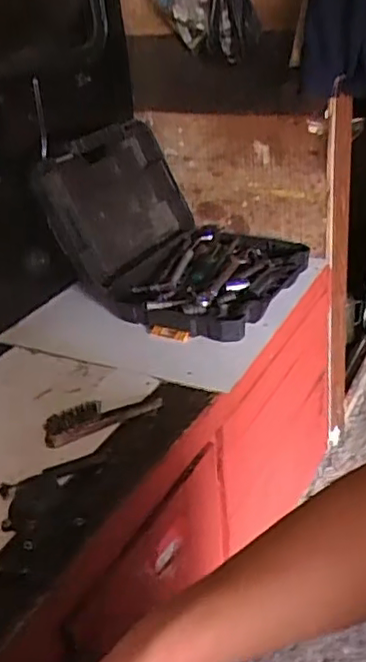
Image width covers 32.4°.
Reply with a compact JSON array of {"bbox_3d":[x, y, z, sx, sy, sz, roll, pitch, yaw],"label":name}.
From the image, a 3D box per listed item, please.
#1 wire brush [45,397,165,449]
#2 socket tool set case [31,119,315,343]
[{"bbox_3d":[-0.137,0.142,1.094,0.213,0.046,0.038,-18,30,-21],"label":"wire brush"},{"bbox_3d":[0.009,-0.238,1.438,0.470,0.371,0.449,14,34,34],"label":"socket tool set case"}]

